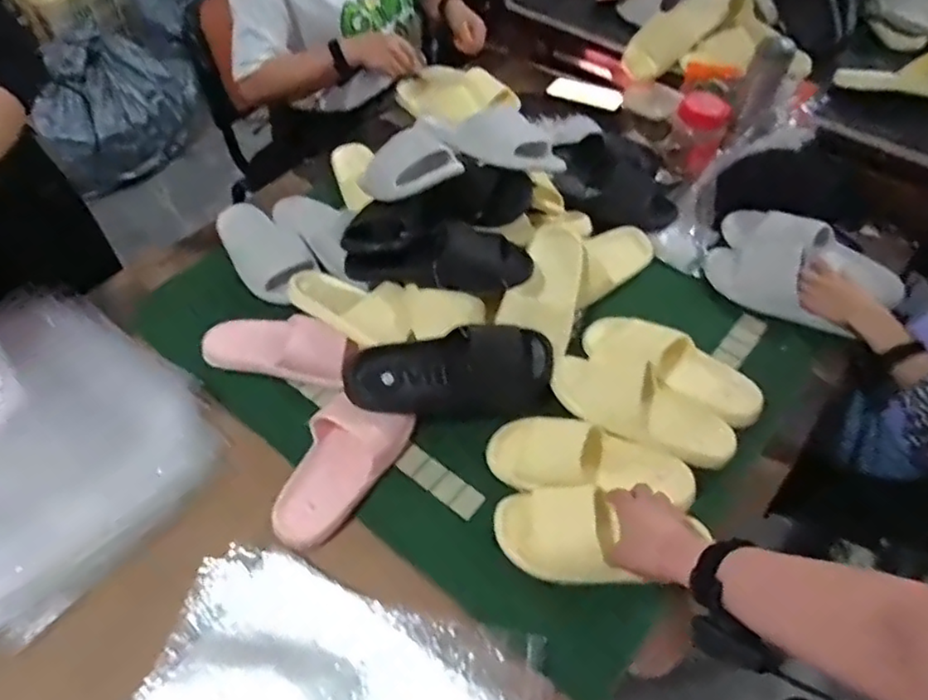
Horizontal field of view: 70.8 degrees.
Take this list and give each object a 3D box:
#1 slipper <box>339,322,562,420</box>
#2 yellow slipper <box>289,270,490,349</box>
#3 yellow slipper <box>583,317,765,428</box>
[{"bbox_3d":[-0.011,0.035,0.860,0.281,0.095,0.094,-6,53,-4],"label":"slipper"},{"bbox_3d":[-0.126,-0.054,0.959,0.307,0.062,0.104,15,54,12],"label":"yellow slipper"},{"bbox_3d":[0.298,0.026,0.932,0.271,0.073,0.119,25,57,18],"label":"yellow slipper"}]

